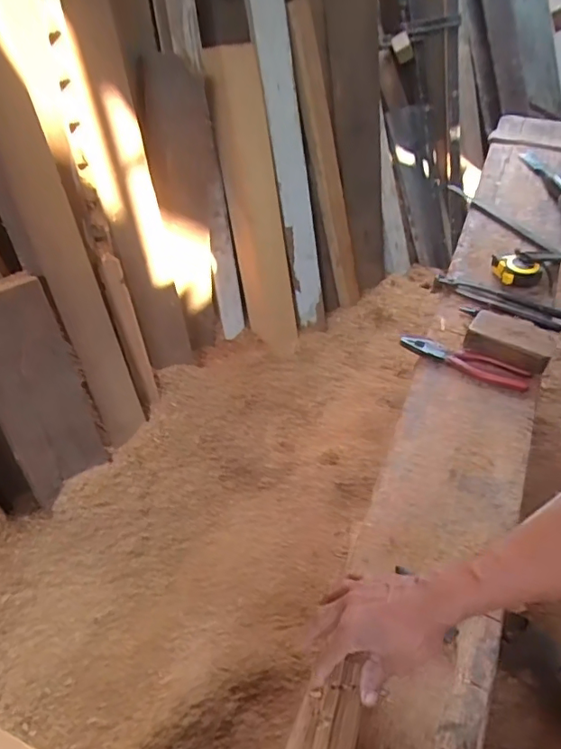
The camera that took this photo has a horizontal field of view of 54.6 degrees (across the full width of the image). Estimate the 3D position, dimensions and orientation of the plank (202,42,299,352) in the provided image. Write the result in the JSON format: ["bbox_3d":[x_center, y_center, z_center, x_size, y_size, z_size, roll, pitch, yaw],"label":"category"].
[{"bbox_3d":[-0.046,-0.345,1.205,0.128,0.662,0.038,-20,38,-15],"label":"plank"}]

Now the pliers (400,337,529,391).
[{"bbox_3d":[0.294,-0.023,0.872,0.200,0.031,0.034,23,56,18],"label":"pliers"}]

